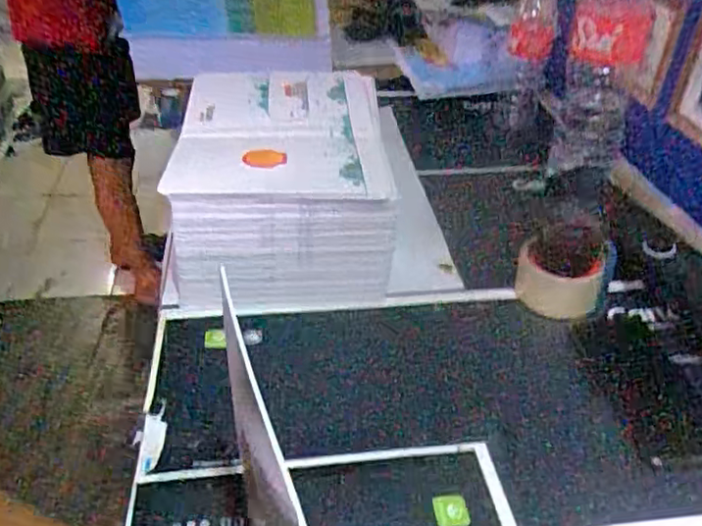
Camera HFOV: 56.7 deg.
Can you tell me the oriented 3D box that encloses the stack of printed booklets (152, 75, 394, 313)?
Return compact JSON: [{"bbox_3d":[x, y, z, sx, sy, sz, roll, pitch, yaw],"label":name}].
[{"bbox_3d":[-0.077,-0.098,0.753,0.220,0.140,0.307,-1,36,-4],"label":"stack of printed booklets"}]

